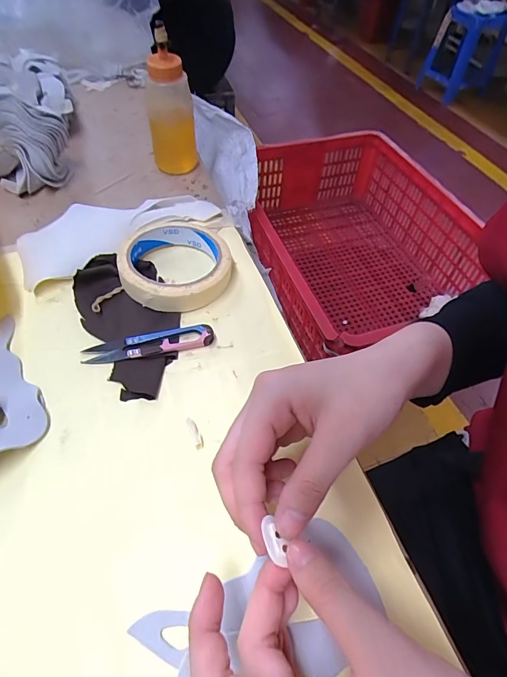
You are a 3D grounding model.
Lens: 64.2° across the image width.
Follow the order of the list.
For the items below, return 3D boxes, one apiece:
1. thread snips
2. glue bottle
[{"bbox_3d":[-0.082,0.004,0.321,0.099,0.009,0.020,-9,51,-11],"label":"thread snips"},{"bbox_3d":[-0.091,-0.252,0.448,0.051,0.139,0.047,-6,50,-9],"label":"glue bottle"}]

